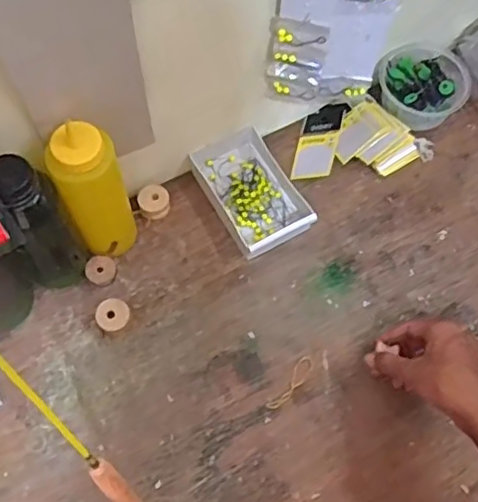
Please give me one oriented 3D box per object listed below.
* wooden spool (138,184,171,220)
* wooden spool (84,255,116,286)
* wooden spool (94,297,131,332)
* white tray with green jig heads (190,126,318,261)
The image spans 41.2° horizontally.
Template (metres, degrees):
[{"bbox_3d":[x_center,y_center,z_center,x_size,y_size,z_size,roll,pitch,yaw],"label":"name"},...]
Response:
[{"bbox_3d":[-0.094,-0.053,0.711,0.033,0.027,0.033,0,67,-1],"label":"wooden spool"},{"bbox_3d":[-0.146,0.022,0.680,0.031,0.025,0.031,0,67,-1],"label":"wooden spool"},{"bbox_3d":[-0.130,0.069,0.663,0.034,0.027,0.033,0,67,-1],"label":"wooden spool"},{"bbox_3d":[0.013,-0.068,0.717,0.089,0.032,0.148,-28,70,-12],"label":"white tray with green jig heads"}]

